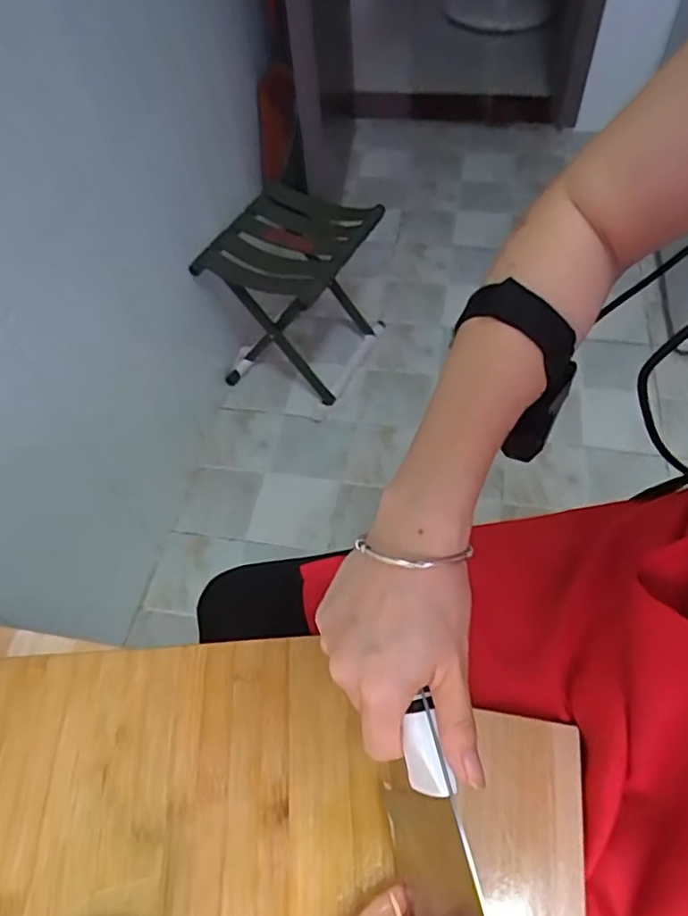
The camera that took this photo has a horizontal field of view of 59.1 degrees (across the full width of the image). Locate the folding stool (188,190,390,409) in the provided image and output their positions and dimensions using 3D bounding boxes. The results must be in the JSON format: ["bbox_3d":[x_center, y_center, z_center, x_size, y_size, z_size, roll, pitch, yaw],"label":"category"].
[{"bbox_3d":[-0.081,-0.296,1.132,0.190,0.347,0.265,26,61,20],"label":"folding stool"}]

